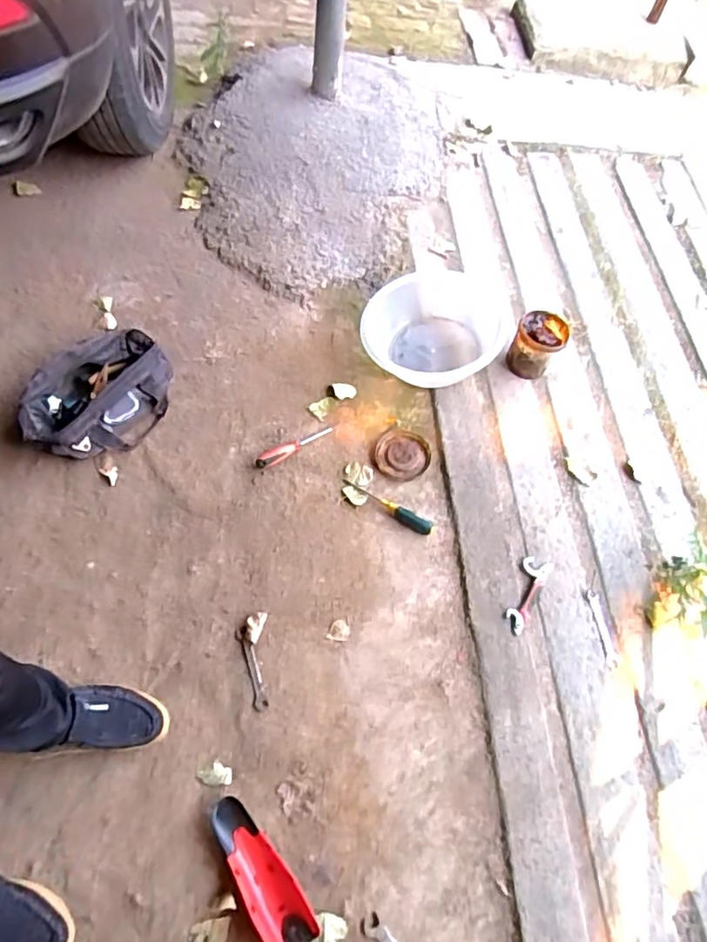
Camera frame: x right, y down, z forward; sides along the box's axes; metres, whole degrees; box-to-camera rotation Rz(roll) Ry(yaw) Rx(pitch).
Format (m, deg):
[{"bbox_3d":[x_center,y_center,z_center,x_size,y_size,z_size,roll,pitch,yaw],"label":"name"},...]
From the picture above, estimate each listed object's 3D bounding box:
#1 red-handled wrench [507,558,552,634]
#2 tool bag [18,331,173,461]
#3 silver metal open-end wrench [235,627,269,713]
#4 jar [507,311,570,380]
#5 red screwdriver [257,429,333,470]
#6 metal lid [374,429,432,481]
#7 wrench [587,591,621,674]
[{"bbox_3d":[0.348,0.246,1.180,0.057,0.010,0.167,28,64,11],"label":"red-handled wrench"},{"bbox_3d":[-0.555,-0.186,1.294,0.213,0.135,0.335,19,63,6],"label":"tool bag"},{"bbox_3d":[-0.190,0.369,1.089,0.027,0.008,0.156,-16,64,-12],"label":"silver metal open-end wrench"},{"bbox_3d":[0.446,-0.305,1.422,0.117,0.125,0.122,27,62,9],"label":"jar"},{"bbox_3d":[-0.130,-0.053,1.322,0.192,0.034,0.028,-26,67,-16],"label":"red screwdriver"},{"bbox_3d":[0.113,-0.036,1.340,0.122,0.020,0.133,1,62,-3],"label":"metal lid"},{"bbox_3d":[0.497,0.317,1.165,0.030,0.015,0.153,-5,63,-6],"label":"wrench"}]

